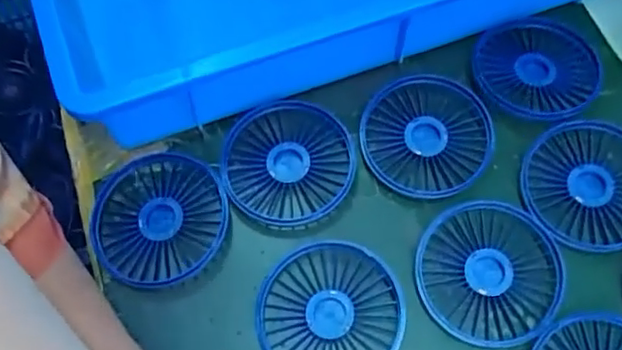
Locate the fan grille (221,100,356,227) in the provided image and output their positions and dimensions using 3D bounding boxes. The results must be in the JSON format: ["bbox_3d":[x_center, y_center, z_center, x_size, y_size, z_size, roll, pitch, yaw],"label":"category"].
[{"bbox_3d":[-0.015,-0.008,0.407,0.085,0.013,0.085,1,66,-1],"label":"fan grille"}]

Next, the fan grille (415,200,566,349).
[{"bbox_3d":[0.112,0.059,0.373,0.084,0.011,0.088,1,66,-1],"label":"fan grille"}]

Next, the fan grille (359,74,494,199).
[{"bbox_3d":[0.079,-0.028,0.413,0.085,0.012,0.087,1,66,-1],"label":"fan grille"}]

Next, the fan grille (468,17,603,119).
[{"bbox_3d":[0.165,-0.078,0.435,0.082,0.014,0.086,1,66,-1],"label":"fan grille"}]

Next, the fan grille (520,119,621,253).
[{"bbox_3d":[0.187,0.006,0.397,0.086,0.011,0.086,1,66,-1],"label":"fan grille"}]

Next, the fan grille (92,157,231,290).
[{"bbox_3d":[-0.098,0.030,0.393,0.086,0.016,0.085,1,66,-1],"label":"fan grille"}]

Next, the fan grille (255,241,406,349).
[{"bbox_3d":[0.011,0.085,0.366,0.086,0.015,0.085,1,66,-1],"label":"fan grille"}]

